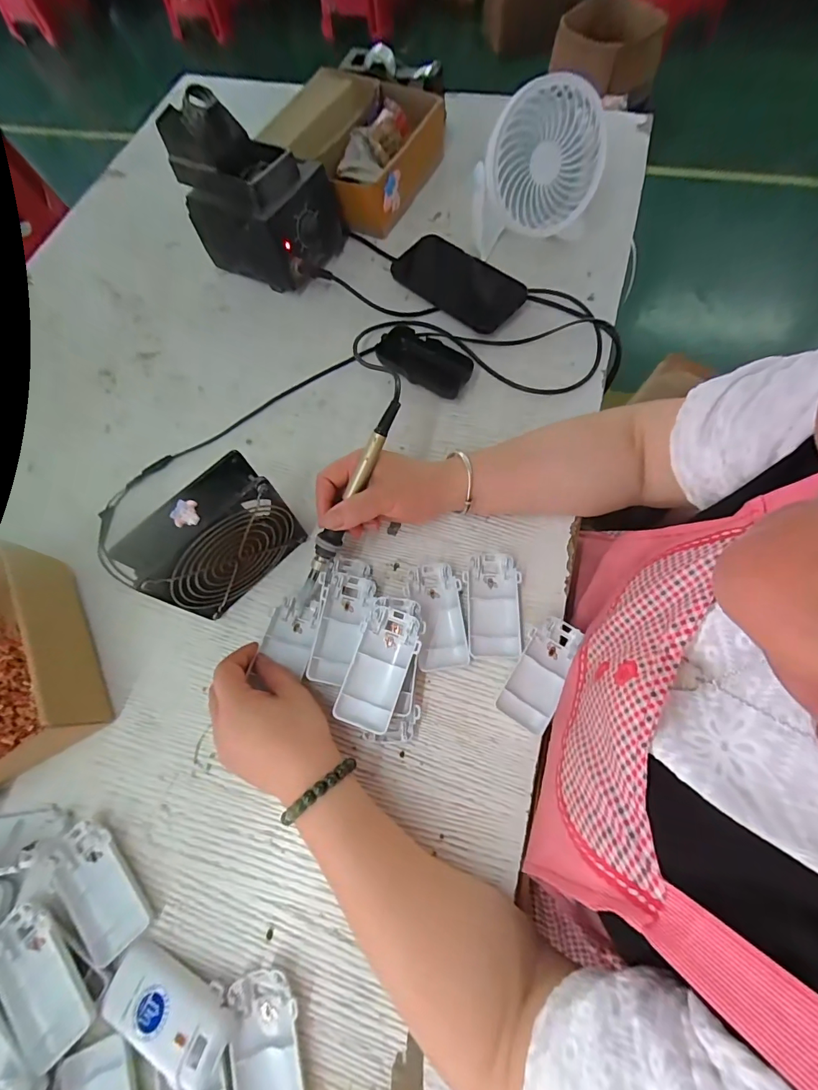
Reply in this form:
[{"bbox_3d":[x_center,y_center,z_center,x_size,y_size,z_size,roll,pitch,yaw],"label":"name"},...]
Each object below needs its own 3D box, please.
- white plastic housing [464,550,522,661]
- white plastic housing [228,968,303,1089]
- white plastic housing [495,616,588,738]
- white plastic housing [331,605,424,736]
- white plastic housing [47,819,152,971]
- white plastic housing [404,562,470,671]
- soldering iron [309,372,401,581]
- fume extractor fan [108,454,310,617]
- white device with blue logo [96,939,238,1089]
[{"bbox_3d":[0.076,0.054,0.388,0.046,0.013,0.093,-1,70,1],"label":"white plastic housing"},{"bbox_3d":[-0.095,0.351,0.291,0.044,0.015,0.094,-11,70,-3],"label":"white plastic housing"},{"bbox_3d":[0.112,0.108,0.366,0.042,0.016,0.092,27,73,10],"label":"white plastic housing"},{"bbox_3d":[-0.024,0.100,0.352,0.047,0.020,0.093,17,70,5],"label":"white plastic housing"},{"bbox_3d":[-0.239,0.264,0.330,0.047,0.012,0.094,-38,74,-12],"label":"white plastic housing"},{"bbox_3d":[0.026,0.064,0.387,0.046,0.013,0.092,-10,70,-2],"label":"white plastic housing"},{"bbox_3d":[-0.045,-0.054,0.369,0.020,0.027,0.188,25,95,10],"label":"soldering iron"},{"bbox_3d":[-0.156,-0.003,0.356,0.043,0.121,0.113,43,76,15],"label":"fume extractor fan"},{"bbox_3d":[-0.167,0.322,0.295,0.096,0.016,0.046,14,55,15],"label":"white device with blue logo"}]

